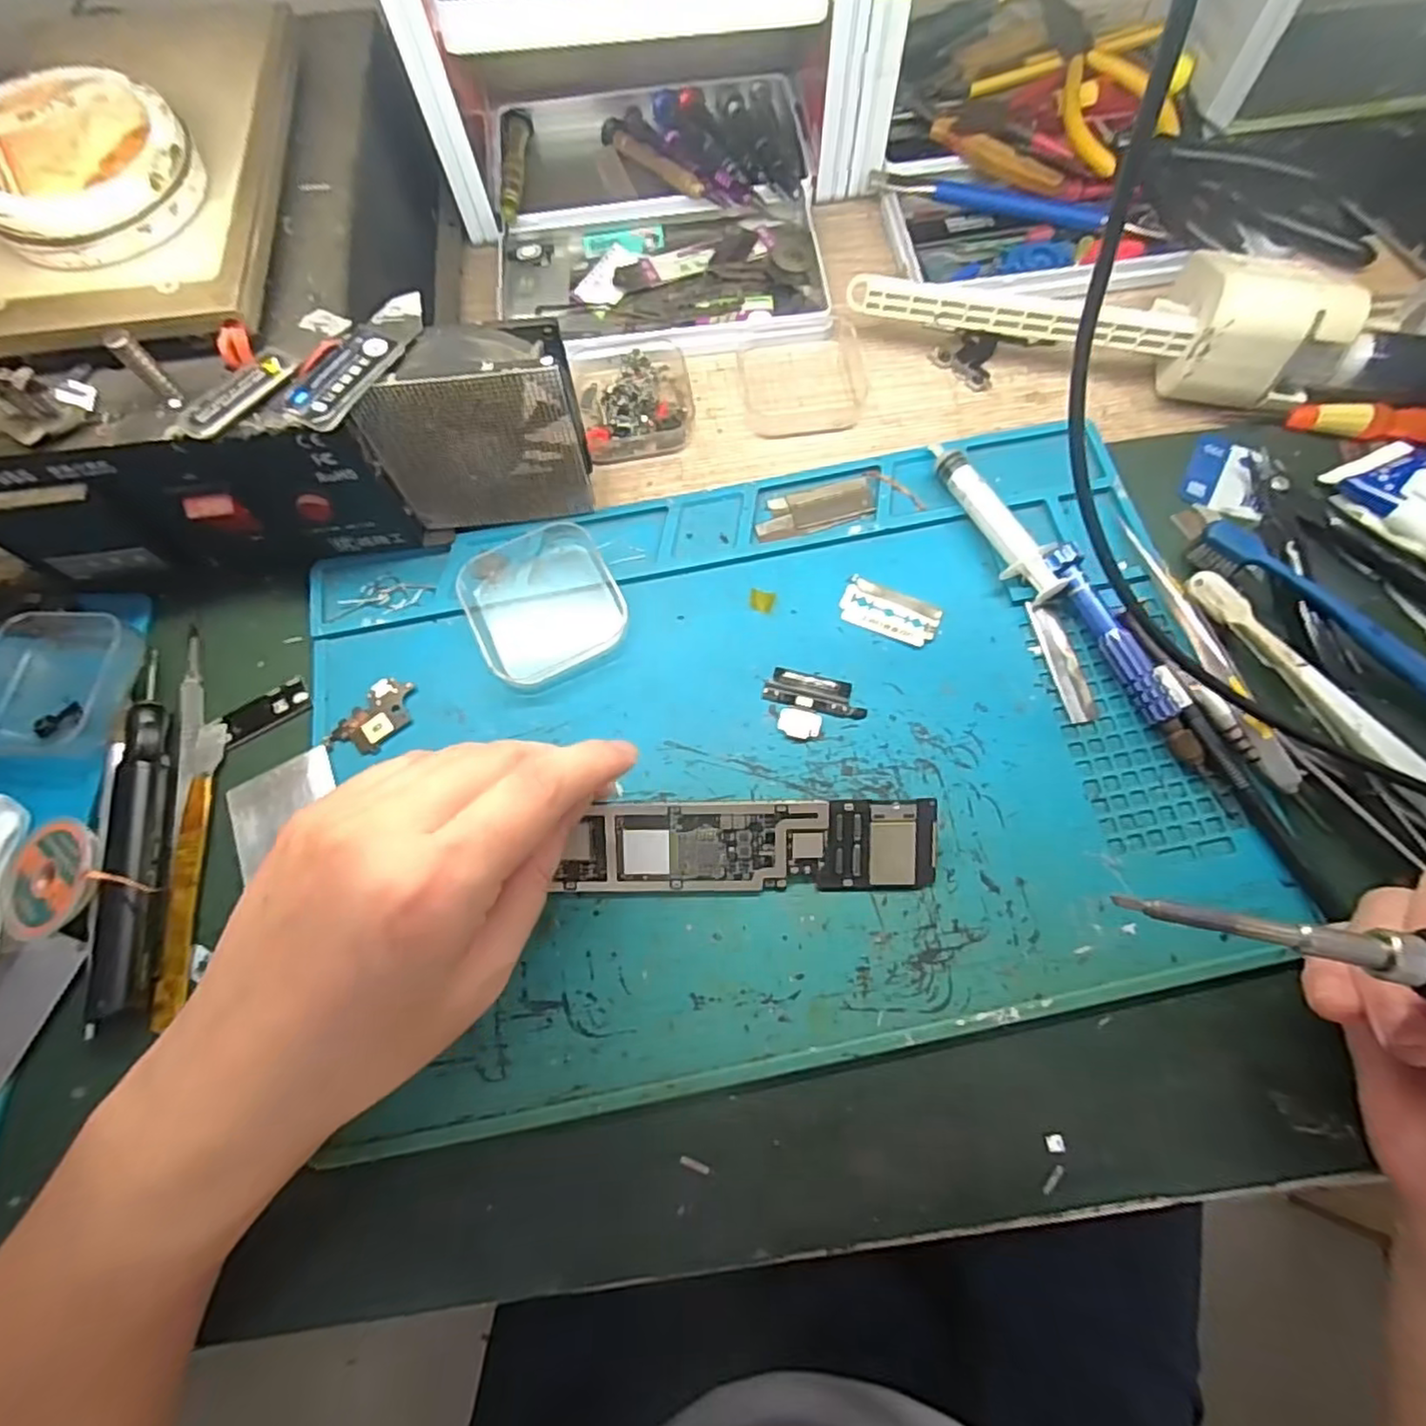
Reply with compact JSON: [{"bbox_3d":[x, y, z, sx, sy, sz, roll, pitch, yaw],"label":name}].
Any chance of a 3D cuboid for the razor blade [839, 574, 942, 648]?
[{"bbox_3d":[0.078,-0.045,0.290,0.043,0.004,0.022,23,74,10],"label":"razor blade"}]

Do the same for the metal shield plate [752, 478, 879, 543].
[{"bbox_3d":[0.046,-0.095,0.310,0.055,0.004,0.022,-17,71,-4],"label":"metal shield plate"}]

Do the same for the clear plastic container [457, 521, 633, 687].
[{"bbox_3d":[-0.076,-0.051,0.293,0.064,0.011,0.068,-27,72,-7],"label":"clear plastic container"}]

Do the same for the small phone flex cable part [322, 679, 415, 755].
[{"bbox_3d":[-0.143,0.002,0.280,0.025,0.004,0.038,29,75,11],"label":"small phone flex cable part"}]

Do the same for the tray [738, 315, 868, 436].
[{"bbox_3d":[0.047,-0.173,0.339,0.062,0.011,0.063,-6,71,0],"label":"tray"}]

